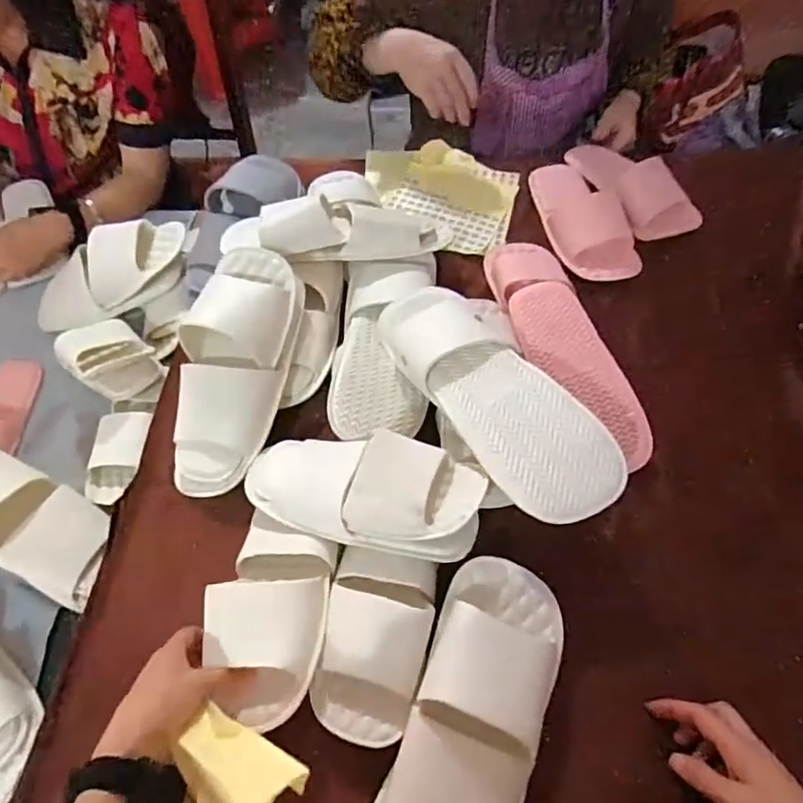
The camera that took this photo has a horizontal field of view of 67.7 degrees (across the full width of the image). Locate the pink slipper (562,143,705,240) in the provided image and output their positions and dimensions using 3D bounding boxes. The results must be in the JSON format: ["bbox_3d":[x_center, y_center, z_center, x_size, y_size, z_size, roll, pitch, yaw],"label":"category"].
[{"bbox_3d":[0.323,-0.316,0.854,0.097,0.052,0.209,-26,61,-12],"label":"pink slipper"}]

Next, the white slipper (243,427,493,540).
[{"bbox_3d":[-0.031,0.083,0.587,0.221,0.055,0.103,1,58,24],"label":"white slipper"}]

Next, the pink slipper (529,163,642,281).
[{"bbox_3d":[0.252,-0.268,0.837,0.100,0.046,0.228,-8,59,-1],"label":"pink slipper"}]

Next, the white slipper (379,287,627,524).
[{"bbox_3d":[0.090,-0.013,0.619,0.116,0.045,0.321,-29,62,-13],"label":"white slipper"}]

